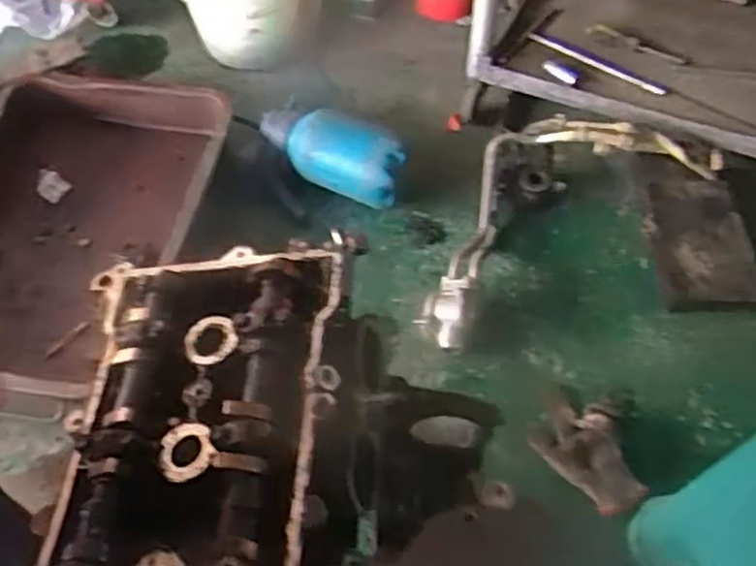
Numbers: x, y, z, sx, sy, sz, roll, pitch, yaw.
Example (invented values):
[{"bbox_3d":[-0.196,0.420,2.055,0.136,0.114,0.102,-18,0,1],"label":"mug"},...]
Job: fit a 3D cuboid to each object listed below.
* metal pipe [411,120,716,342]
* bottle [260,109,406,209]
[{"bbox_3d":[0.268,-0.144,1.222,0.589,0.095,0.264,-31,60,-19],"label":"metal pipe"},{"bbox_3d":[-0.079,-0.225,1.273,0.275,0.124,0.106,31,61,20],"label":"bottle"}]

